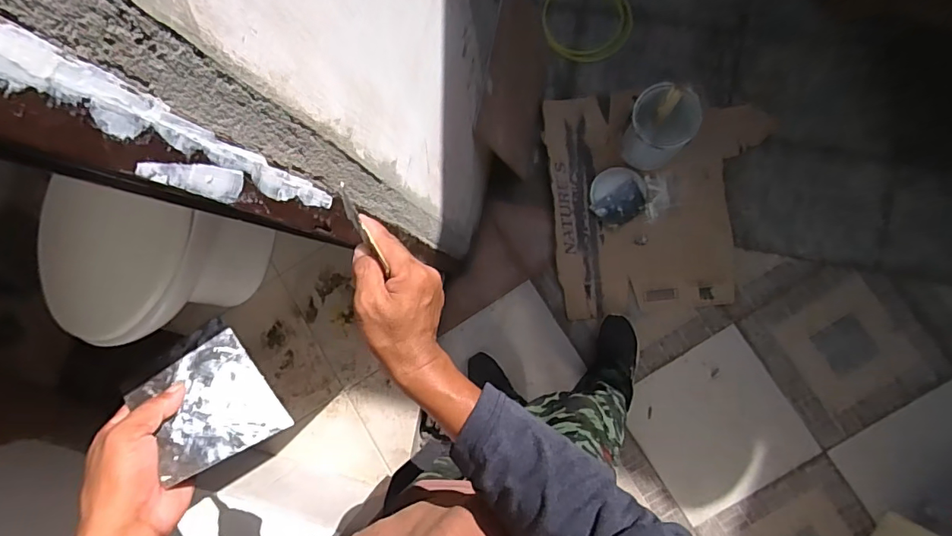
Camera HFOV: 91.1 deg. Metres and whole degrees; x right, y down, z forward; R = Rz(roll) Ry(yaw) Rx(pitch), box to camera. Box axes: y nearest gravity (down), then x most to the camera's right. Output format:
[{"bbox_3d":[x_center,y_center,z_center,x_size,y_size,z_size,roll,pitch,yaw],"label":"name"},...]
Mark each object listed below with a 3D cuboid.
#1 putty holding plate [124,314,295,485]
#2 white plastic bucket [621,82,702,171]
[{"bbox_3d":[-0.238,0.115,0.410,0.094,0.006,0.135,-34,58,-27],"label":"putty holding plate"},{"bbox_3d":[0.467,-0.361,1.210,0.158,0.227,0.150,0,86,6],"label":"white plastic bucket"}]

